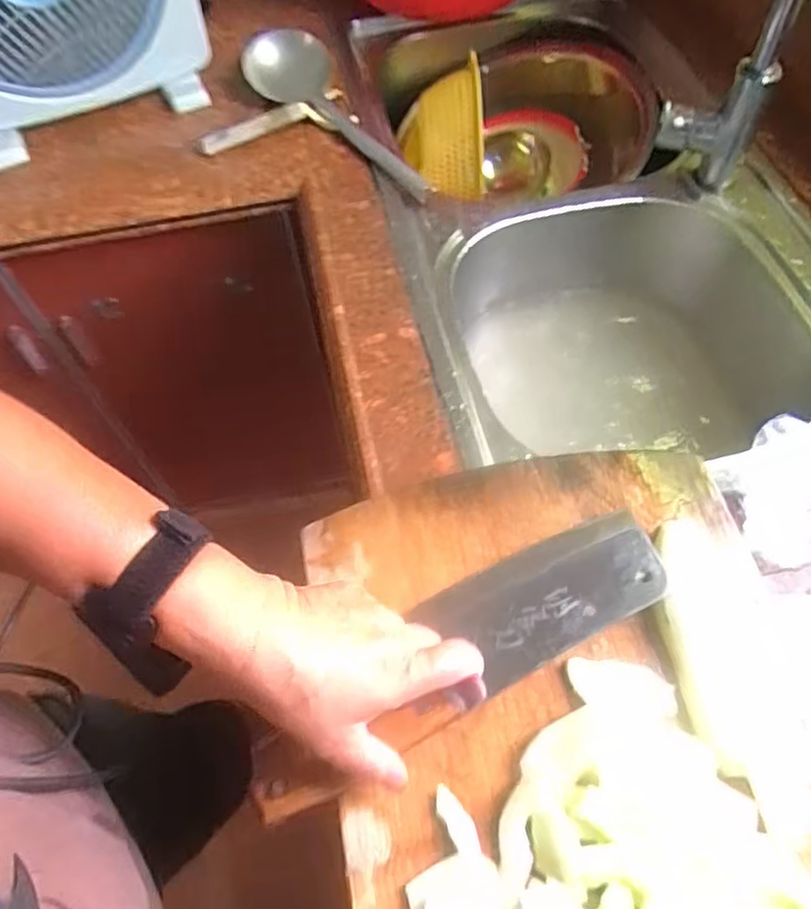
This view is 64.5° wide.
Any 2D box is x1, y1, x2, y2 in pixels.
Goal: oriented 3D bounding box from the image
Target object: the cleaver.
[{"bbox_3d":[0.036,0.120,0.390,0.279,0.022,0.078,-29,63,-17],"label":"cleaver"}]

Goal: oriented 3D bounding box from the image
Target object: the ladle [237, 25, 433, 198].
[{"bbox_3d":[-0.079,-0.363,0.688,0.083,0.058,0.269,-30,63,-14],"label":"ladle"}]

